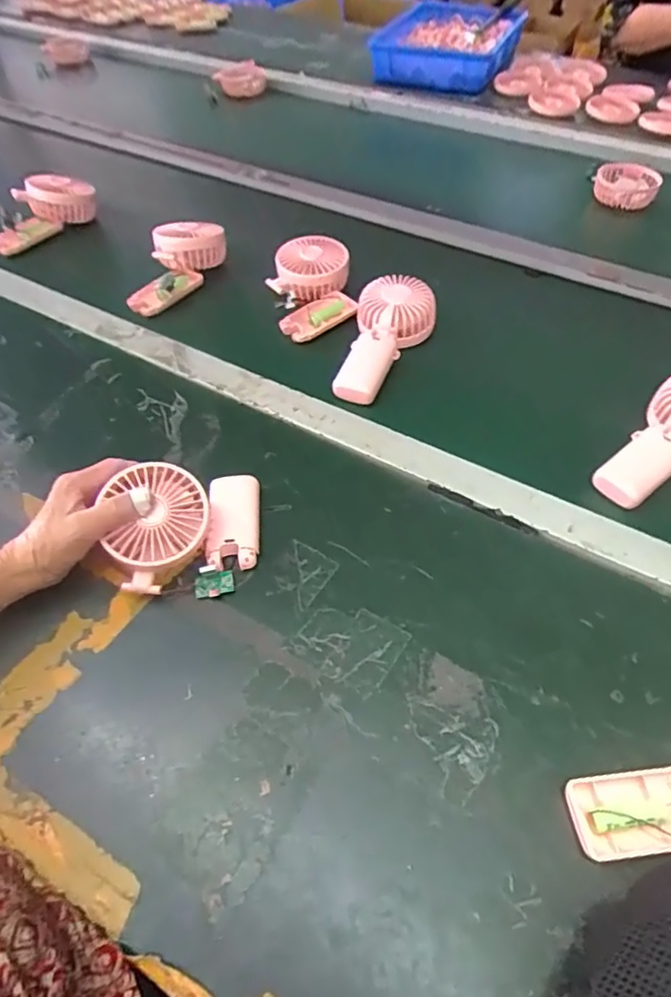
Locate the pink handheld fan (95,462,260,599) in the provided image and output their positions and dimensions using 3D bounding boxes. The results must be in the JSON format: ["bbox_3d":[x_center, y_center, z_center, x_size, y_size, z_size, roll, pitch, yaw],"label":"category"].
[{"bbox_3d":[-0.124,0.020,0.476,0.112,0.059,0.111,-3,53,-2],"label":"pink handheld fan"}]

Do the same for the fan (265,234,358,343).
[{"bbox_3d":[-0.028,-0.257,0.694,0.103,0.044,0.157,-12,54,-9],"label":"fan"}]

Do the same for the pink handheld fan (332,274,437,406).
[{"bbox_3d":[0.043,-0.182,0.624,0.084,0.039,0.175,25,57,18],"label":"pink handheld fan"}]

